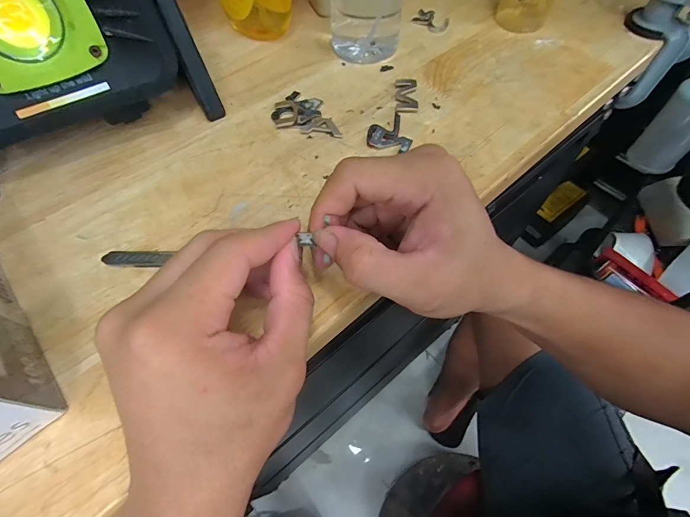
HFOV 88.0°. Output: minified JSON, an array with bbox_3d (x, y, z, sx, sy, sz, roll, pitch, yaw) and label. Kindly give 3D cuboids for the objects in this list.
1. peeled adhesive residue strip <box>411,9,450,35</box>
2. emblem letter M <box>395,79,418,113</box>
[{"bbox_3d":[0.091,-0.254,0.381,0.038,0.004,0.031,29,67,15],"label":"peeled adhesive residue strip"},{"bbox_3d":[0.056,-0.148,0.323,0.019,0.004,0.045,2,62,2],"label":"emblem letter M"}]

